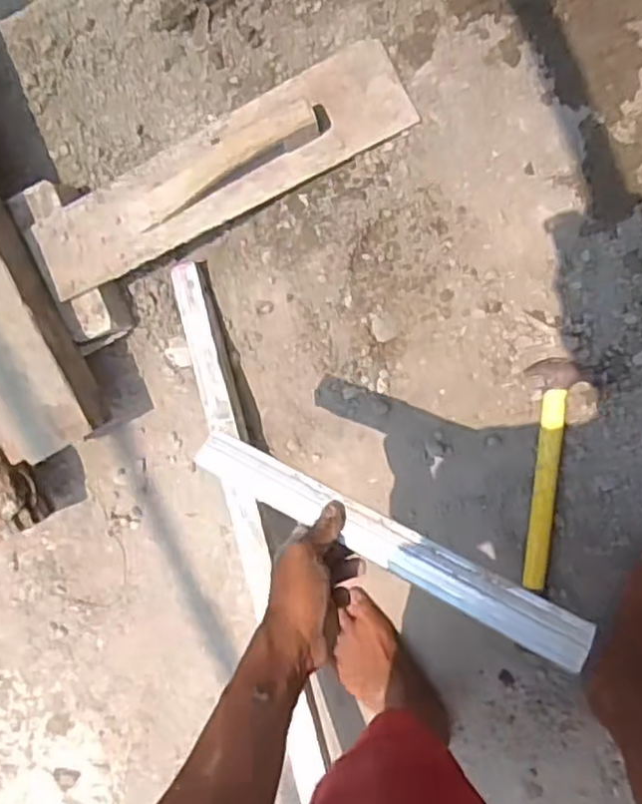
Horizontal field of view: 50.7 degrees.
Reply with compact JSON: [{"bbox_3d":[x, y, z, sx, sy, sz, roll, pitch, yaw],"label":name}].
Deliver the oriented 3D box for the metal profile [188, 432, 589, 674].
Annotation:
[{"bbox_3d":[0.044,0.108,0.538,0.335,0.013,0.035,25,91,19],"label":"metal profile"}]

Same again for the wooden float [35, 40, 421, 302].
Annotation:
[{"bbox_3d":[-0.124,-0.275,0.807,0.479,0.088,0.120,-26,93,-2],"label":"wooden float"}]

